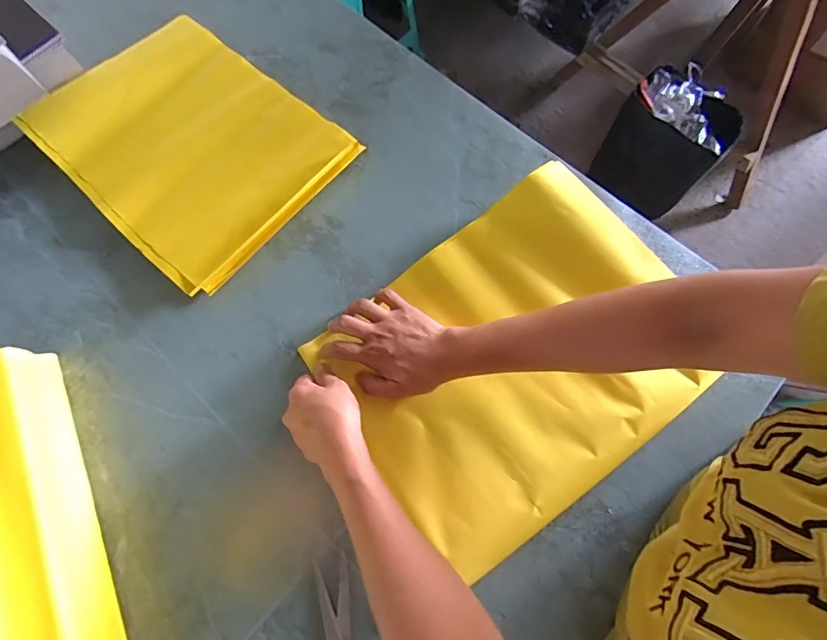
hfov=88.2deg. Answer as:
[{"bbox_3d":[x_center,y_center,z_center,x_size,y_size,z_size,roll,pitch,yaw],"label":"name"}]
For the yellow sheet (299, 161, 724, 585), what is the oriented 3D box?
[{"bbox_3d":[0.103,0.029,0.426,0.339,0.038,0.270,-35,76,-9],"label":"yellow sheet"}]

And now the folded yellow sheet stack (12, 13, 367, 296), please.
[{"bbox_3d":[-0.268,-0.214,0.515,0.321,0.020,0.260,40,79,9],"label":"folded yellow sheet stack"}]

